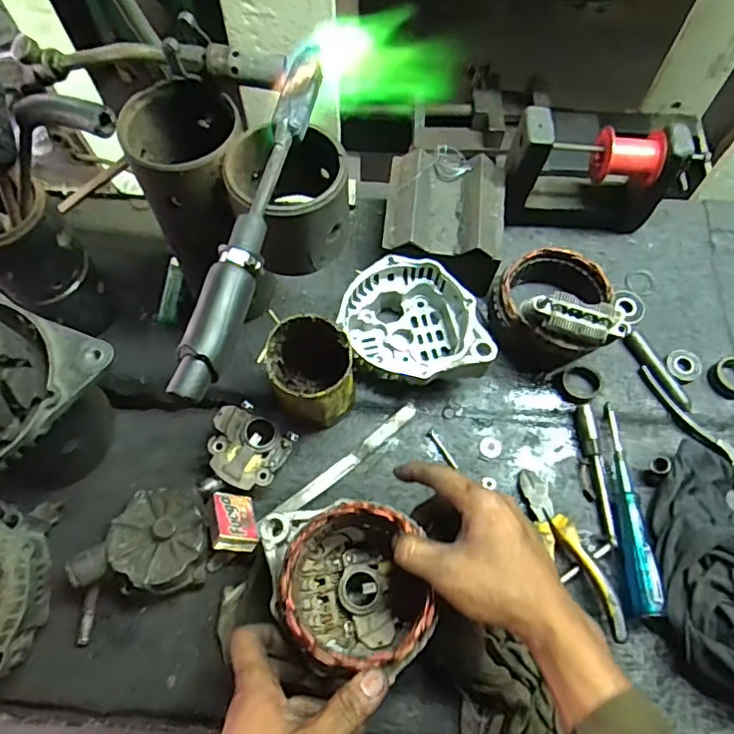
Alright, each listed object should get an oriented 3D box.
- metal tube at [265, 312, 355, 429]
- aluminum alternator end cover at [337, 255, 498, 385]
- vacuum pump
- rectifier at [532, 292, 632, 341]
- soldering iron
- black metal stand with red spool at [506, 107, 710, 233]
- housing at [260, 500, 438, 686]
[{"bbox_3d":[-0.052,0.004,0.508,0.069,0.103,0.081,-29,69,-13],"label":"metal tube"},{"bbox_3d":[0.042,-0.038,0.553,0.127,0.071,0.132,-10,66,-5],"label":"aluminum alternator end cover"},{"bbox_3d":[-0.204,0.164,0.483,0.140,0.057,0.089,-29,69,-13],"label":"vacuum pump"},{"bbox_3d":[0.189,-0.045,0.492,0.084,0.019,0.032,13,66,5],"label":"rectifier"},{"bbox_3d":[-0.071,-0.105,0.370,0.027,0.030,0.266,13,66,5],"label":"soldering iron"},{"bbox_3d":[0.230,-0.193,0.593,0.182,0.150,0.054,-1,66,-1],"label":"black metal stand with red spool"},{"bbox_3d":[-0.012,0.167,0.430,0.119,0.078,0.118,0,66,0],"label":"housing"}]

